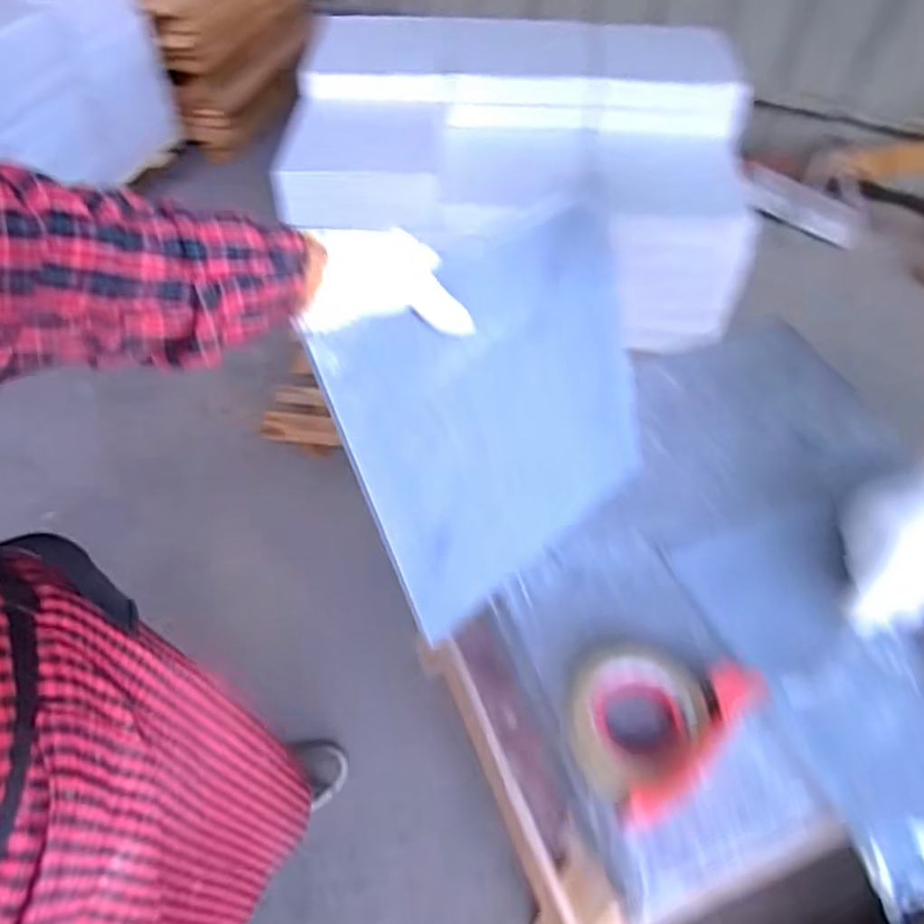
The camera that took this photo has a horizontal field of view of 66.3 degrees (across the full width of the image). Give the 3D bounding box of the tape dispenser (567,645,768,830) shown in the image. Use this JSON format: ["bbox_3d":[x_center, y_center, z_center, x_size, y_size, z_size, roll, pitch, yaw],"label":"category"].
[{"bbox_3d":[0.150,0.194,0.562,0.147,0.053,0.113,-35,58,-27],"label":"tape dispenser"}]

